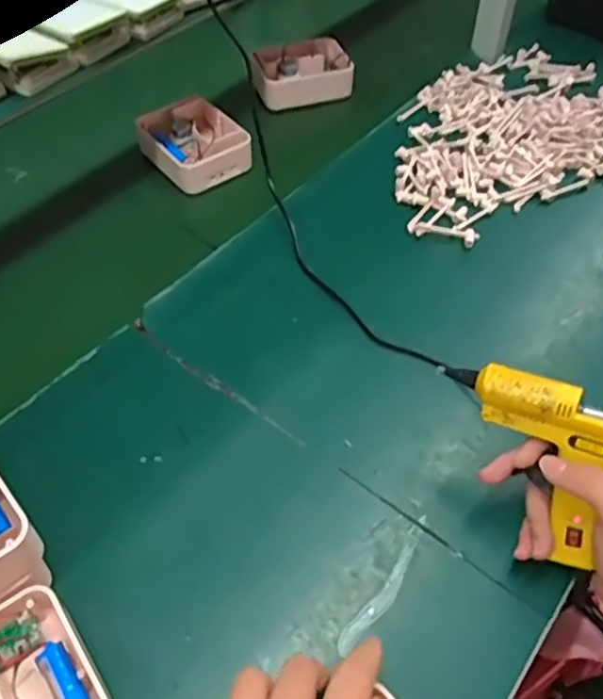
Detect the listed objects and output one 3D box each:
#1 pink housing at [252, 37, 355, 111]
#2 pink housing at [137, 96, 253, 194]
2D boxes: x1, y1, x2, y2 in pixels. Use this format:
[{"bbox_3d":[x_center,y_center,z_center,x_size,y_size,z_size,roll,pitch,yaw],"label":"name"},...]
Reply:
[{"bbox_3d":[0.000,-0.381,0.885,0.131,0.043,0.089,-11,55,-10],"label":"pink housing"},{"bbox_3d":[-0.134,-0.254,0.784,0.105,0.041,0.123,-33,61,-23],"label":"pink housing"}]

